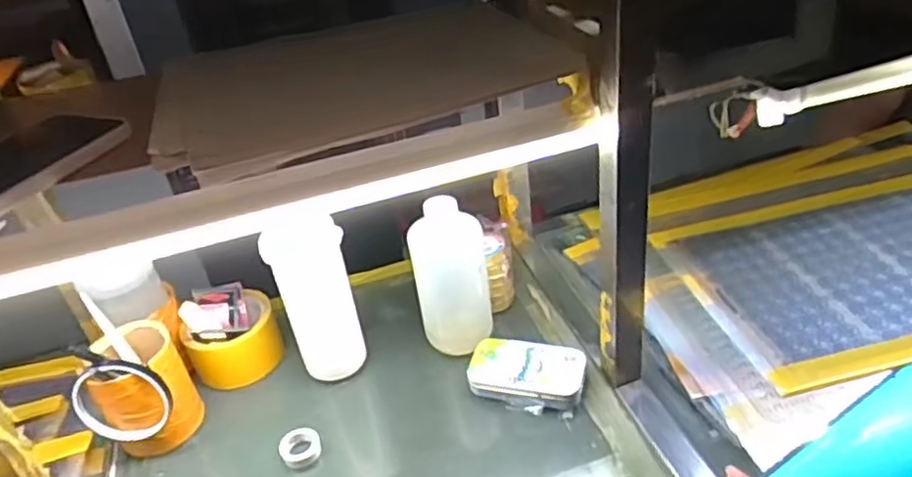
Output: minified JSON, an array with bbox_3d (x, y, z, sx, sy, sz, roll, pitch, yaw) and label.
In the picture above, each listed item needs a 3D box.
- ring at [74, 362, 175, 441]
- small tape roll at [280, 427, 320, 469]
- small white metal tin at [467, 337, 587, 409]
[{"bbox_3d":[-0.302,0.145,0.618,0.082,0.082,0.013,-4,21,-8],"label":"ring"},{"bbox_3d":[-0.145,0.196,0.641,0.036,0.017,0.031,-13,35,-7],"label":"small tape roll"},{"bbox_3d":[0.070,0.136,0.679,0.110,0.030,0.063,4,39,11],"label":"small white metal tin"}]

